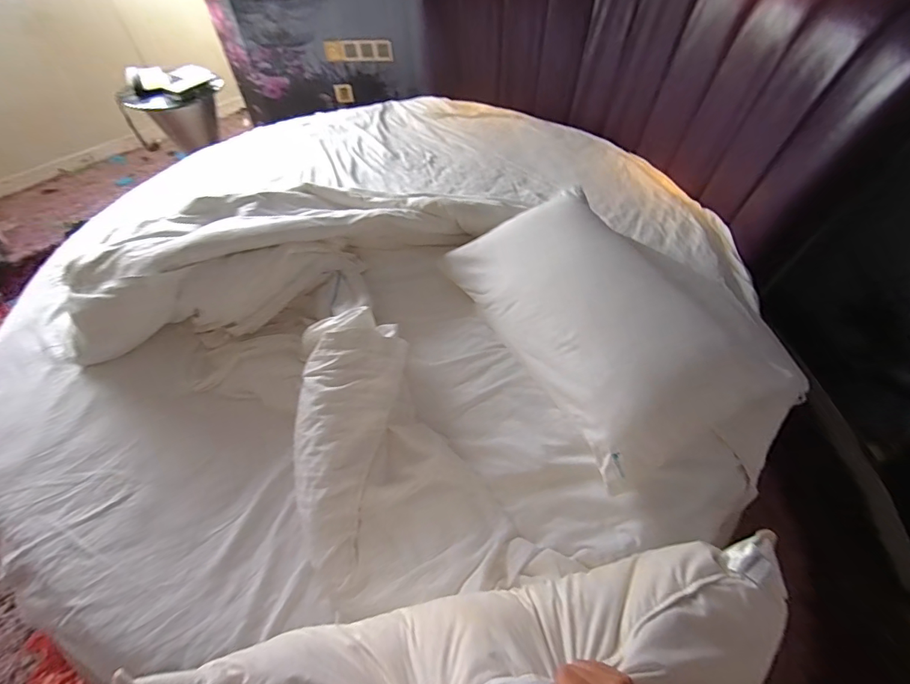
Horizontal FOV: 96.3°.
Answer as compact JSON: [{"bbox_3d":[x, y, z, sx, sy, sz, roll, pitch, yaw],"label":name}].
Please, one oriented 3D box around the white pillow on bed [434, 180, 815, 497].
[{"bbox_3d":[0.411,-0.068,1.013,0.578,0.209,0.804,-22,54,-15],"label":"white pillow on bed"}]

